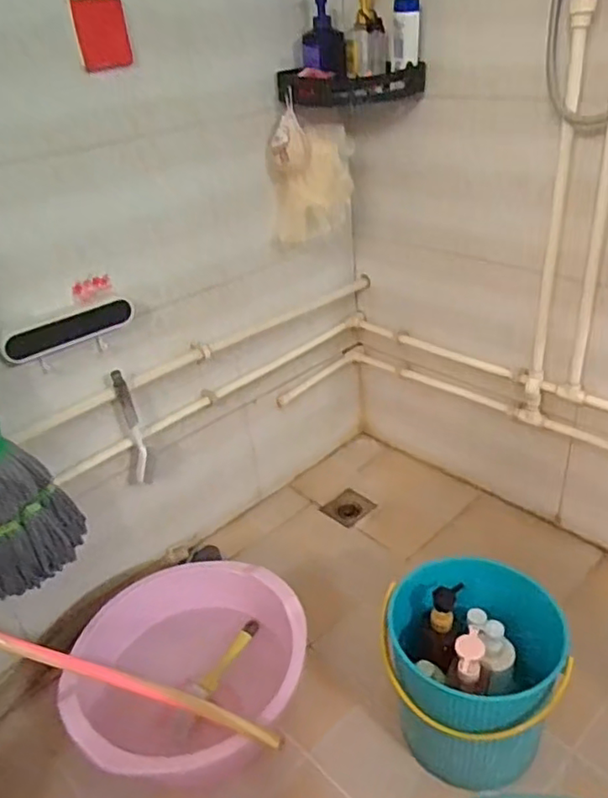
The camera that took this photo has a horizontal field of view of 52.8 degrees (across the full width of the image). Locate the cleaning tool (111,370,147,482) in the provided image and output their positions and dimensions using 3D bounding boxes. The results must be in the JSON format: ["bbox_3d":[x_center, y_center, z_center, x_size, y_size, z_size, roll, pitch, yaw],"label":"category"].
[{"bbox_3d":[-0.327,0.053,1.161,0.028,0.241,0.019,-12,32,-10],"label":"cleaning tool"}]

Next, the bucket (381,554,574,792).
[{"bbox_3d":[0.255,0.423,0.944,0.263,0.243,0.227,6,33,19],"label":"bucket"}]

